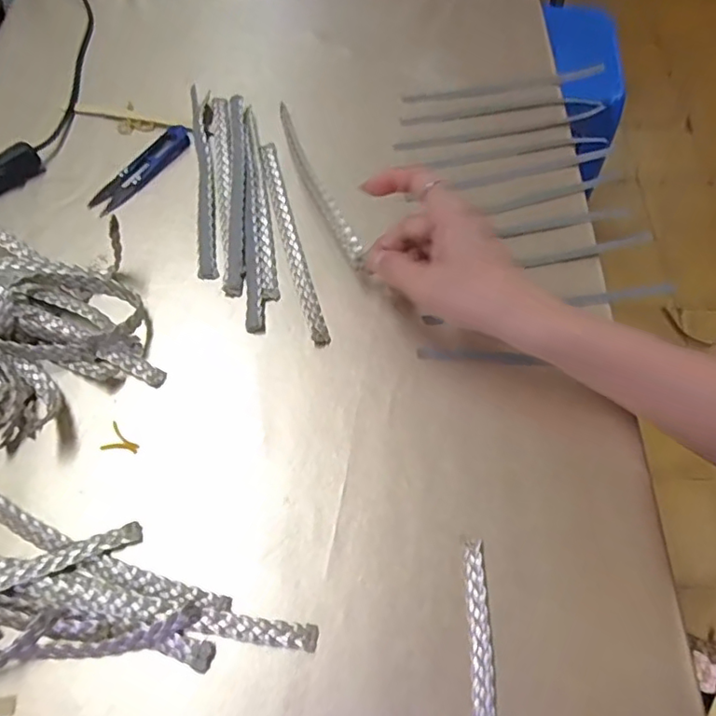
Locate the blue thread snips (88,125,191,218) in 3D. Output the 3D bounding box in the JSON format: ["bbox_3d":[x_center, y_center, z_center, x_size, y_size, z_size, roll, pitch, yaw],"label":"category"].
[{"bbox_3d":[-0.174,-0.153,0.461,0.025,0.004,0.102,31,66,13],"label":"blue thread snips"}]

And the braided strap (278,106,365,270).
[{"bbox_3d":[-0.033,-0.137,0.445,0.013,0.016,0.183,-18,57,-12],"label":"braided strap"}]

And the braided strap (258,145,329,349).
[{"bbox_3d":[-0.052,-0.093,0.434,0.014,0.004,0.193,-13,64,-9],"label":"braided strap"}]

